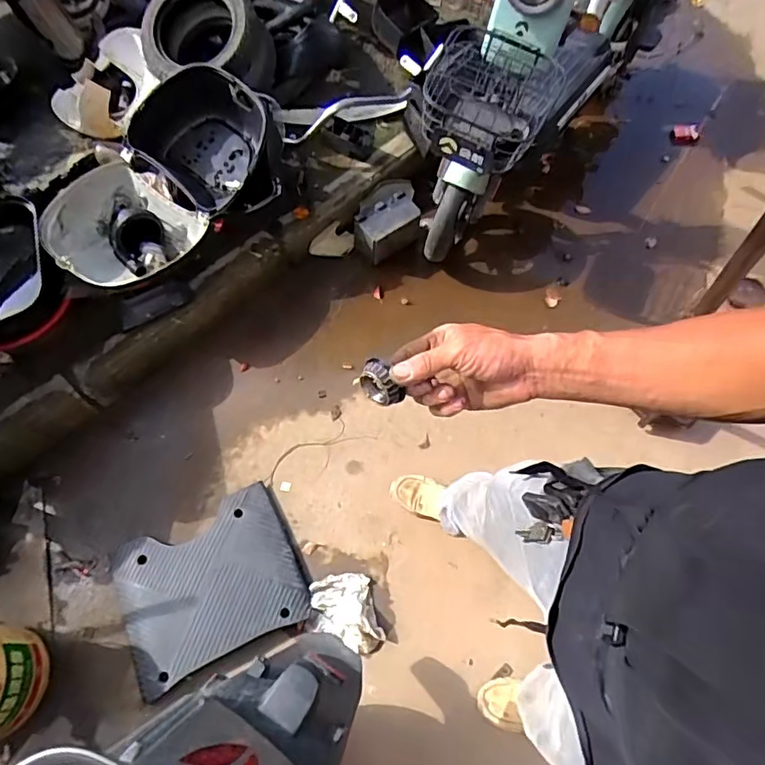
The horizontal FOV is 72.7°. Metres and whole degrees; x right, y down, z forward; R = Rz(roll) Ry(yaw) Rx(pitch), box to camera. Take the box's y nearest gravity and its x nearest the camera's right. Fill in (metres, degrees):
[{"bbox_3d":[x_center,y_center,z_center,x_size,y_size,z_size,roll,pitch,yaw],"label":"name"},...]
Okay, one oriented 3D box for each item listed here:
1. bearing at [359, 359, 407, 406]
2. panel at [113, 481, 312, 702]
[{"bbox_3d":[-0.002,0.001,0.490,0.025,0.038,0.046,-35,73,-16],"label":"bearing"},{"bbox_3d":[-0.456,0.521,1.364,0.453,0.049,0.368,-24,70,-12],"label":"panel"}]

